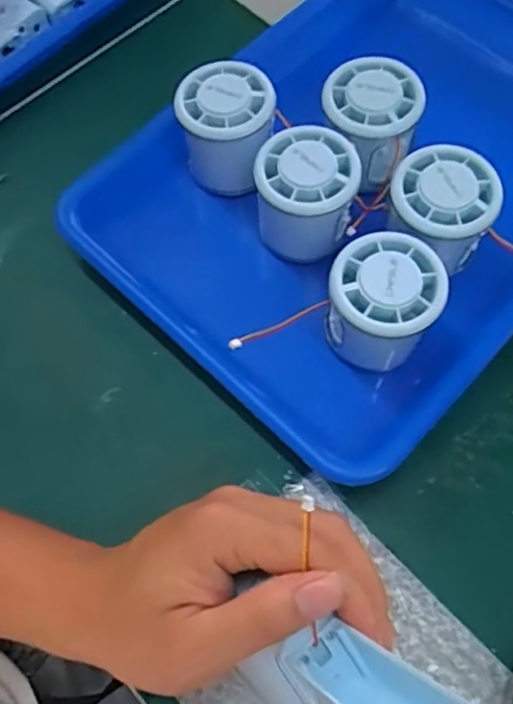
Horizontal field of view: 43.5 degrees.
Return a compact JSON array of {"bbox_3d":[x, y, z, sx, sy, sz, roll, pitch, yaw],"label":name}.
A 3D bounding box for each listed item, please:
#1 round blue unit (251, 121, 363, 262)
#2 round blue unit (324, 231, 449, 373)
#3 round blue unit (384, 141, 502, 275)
[{"bbox_3d":[0.028,-0.087,0.371,0.054,0.056,0.059,-1,66,1],"label":"round blue unit"},{"bbox_3d":[0.066,-0.024,0.339,0.055,0.054,0.053,-1,66,1],"label":"round blue unit"},{"bbox_3d":[0.101,-0.076,0.358,0.056,0.047,0.060,-1,66,1],"label":"round blue unit"}]

